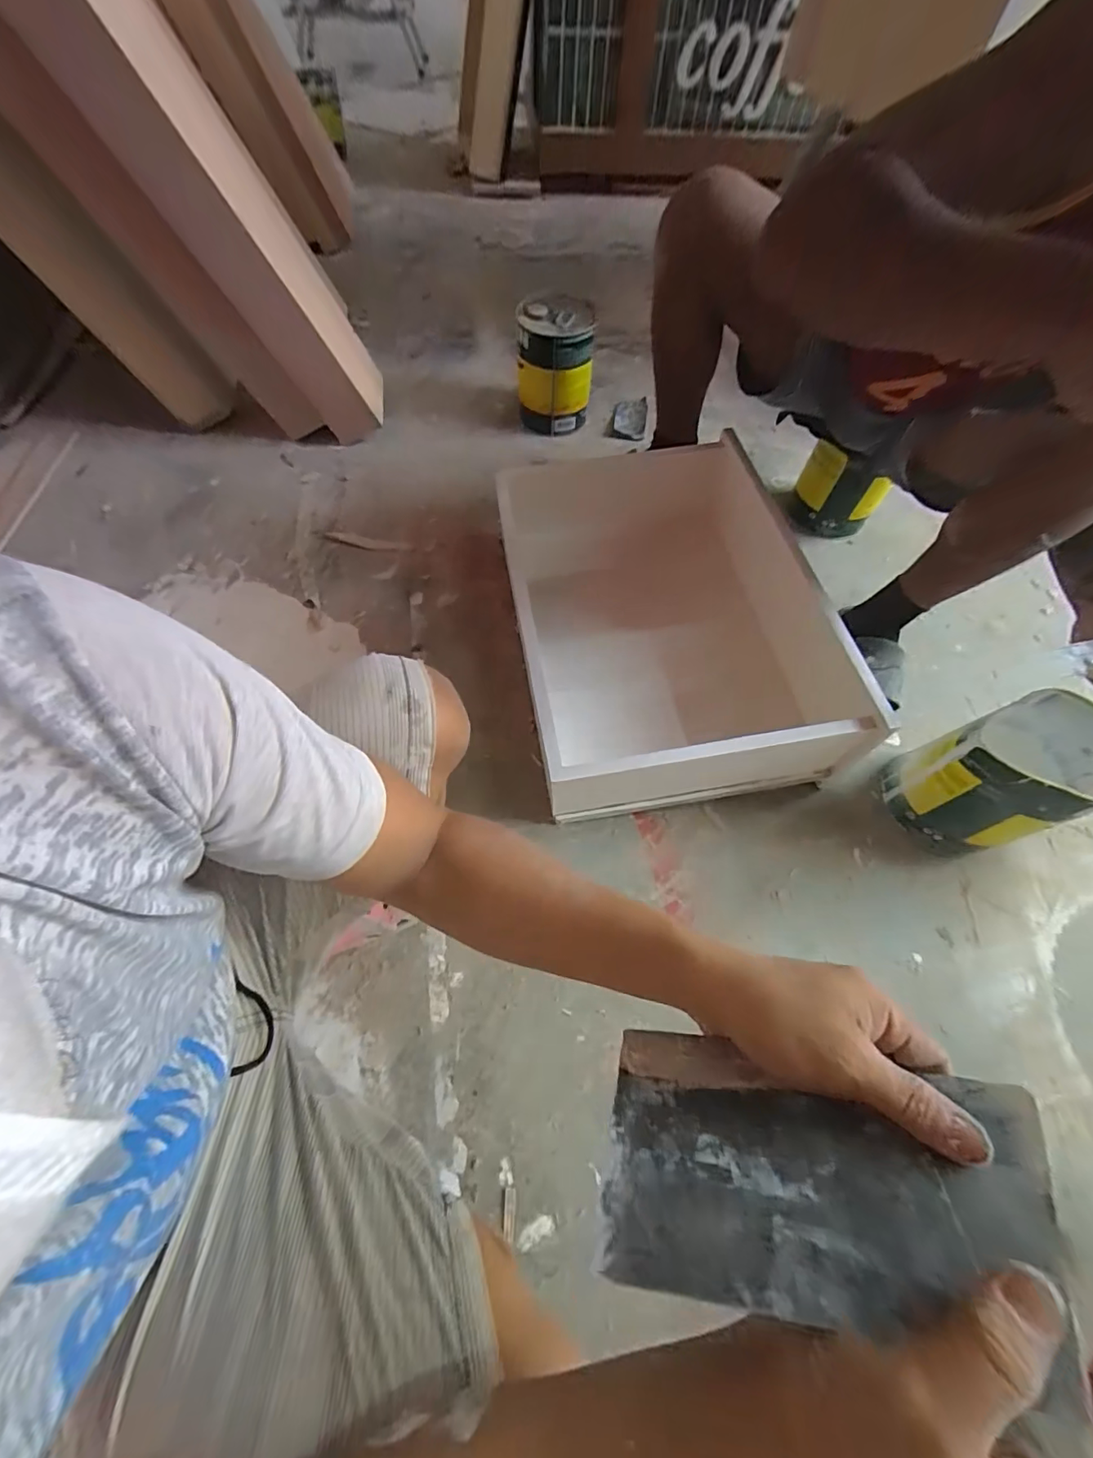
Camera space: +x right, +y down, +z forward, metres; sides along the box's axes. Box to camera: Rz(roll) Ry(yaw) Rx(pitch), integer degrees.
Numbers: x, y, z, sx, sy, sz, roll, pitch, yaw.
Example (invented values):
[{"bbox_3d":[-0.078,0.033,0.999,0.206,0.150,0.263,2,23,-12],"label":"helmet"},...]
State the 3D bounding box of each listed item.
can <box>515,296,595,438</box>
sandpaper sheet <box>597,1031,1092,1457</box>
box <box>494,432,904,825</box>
[{"bbox_3d":[0.011,-0.781,1.084,0.145,0.210,0.170,-3,62,-5],"label":"can"},{"bbox_3d":[0.114,0.191,0.216,0.171,0.008,0.097,-2,28,20],"label":"sandpaper sheet"},{"bbox_3d":[0.164,-0.186,0.791,0.421,0.188,0.594,-8,63,-8],"label":"box"}]

